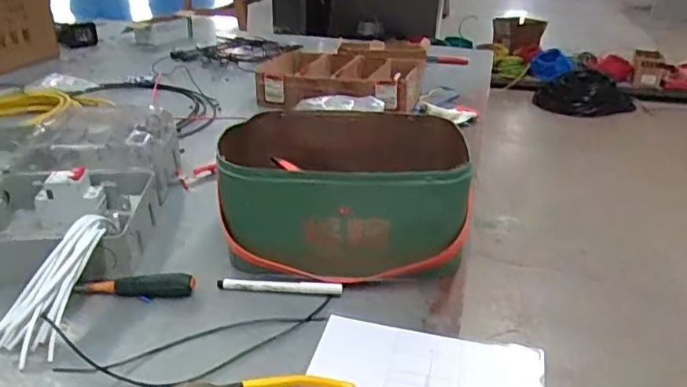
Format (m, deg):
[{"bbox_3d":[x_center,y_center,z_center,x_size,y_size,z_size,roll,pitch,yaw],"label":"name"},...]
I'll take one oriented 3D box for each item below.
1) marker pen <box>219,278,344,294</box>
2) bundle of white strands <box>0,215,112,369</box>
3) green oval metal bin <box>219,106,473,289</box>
[{"bbox_3d":[-0.072,0.105,0.636,0.140,0.012,0.014,3,27,0],"label":"marker pen"},{"bbox_3d":[-0.307,0.090,0.600,0.088,0.047,0.194,7,47,8],"label":"bundle of white strands"},{"bbox_3d":[0.010,-0.013,0.737,0.285,0.137,0.254,4,27,3],"label":"green oval metal bin"}]

